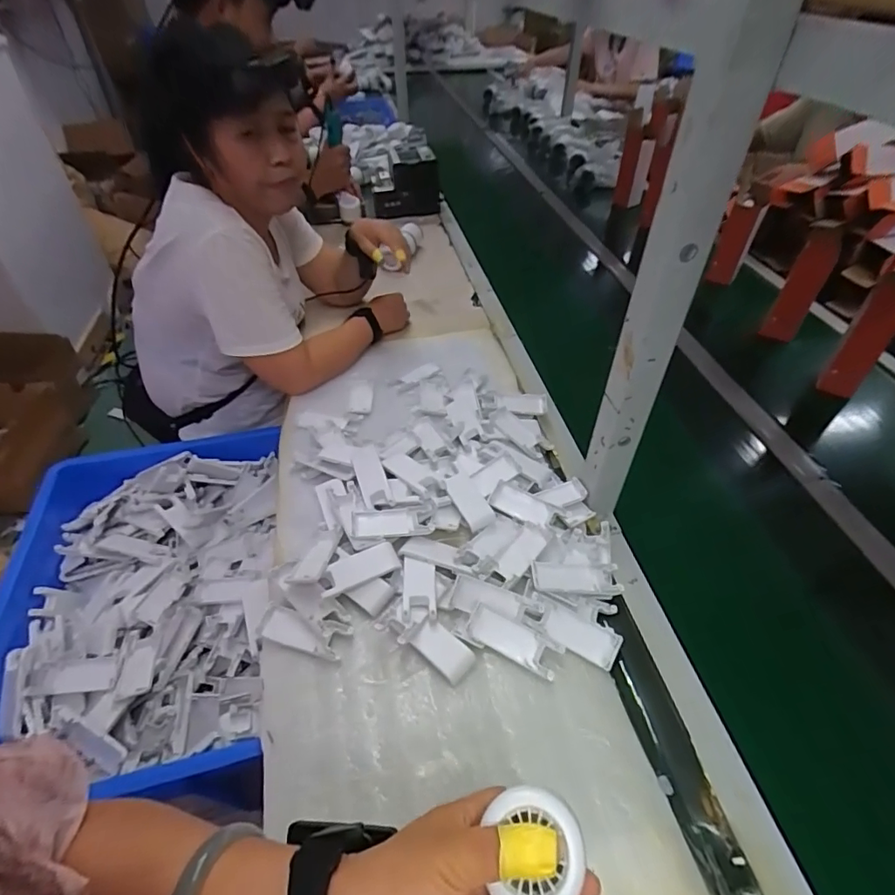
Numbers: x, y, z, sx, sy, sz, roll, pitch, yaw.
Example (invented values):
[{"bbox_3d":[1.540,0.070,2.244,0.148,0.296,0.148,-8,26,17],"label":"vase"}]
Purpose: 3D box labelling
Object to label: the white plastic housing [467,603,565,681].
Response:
[{"bbox_3d":[0.073,0.213,0.552,0.101,0.009,0.041,20,50,20],"label":"white plastic housing"}]

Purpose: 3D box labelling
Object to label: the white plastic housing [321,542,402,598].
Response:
[{"bbox_3d":[-0.104,0.144,0.594,0.091,0.010,0.039,-18,48,-14],"label":"white plastic housing"}]

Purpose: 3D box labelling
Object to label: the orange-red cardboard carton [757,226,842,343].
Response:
[{"bbox_3d":[0.681,-0.311,0.961,0.064,0.216,0.050,31,28,27],"label":"orange-red cardboard carton"}]

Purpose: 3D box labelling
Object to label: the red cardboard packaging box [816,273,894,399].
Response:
[{"bbox_3d":[0.706,-0.183,0.843,0.064,0.194,0.060,33,53,27],"label":"red cardboard packaging box"}]

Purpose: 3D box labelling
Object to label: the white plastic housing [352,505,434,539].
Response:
[{"bbox_3d":[-0.071,0.097,0.639,0.101,0.015,0.044,-4,46,-2],"label":"white plastic housing"}]

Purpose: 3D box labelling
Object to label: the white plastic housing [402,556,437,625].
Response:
[{"bbox_3d":[-0.033,0.162,0.580,0.038,0.011,0.087,-3,46,-1],"label":"white plastic housing"}]

